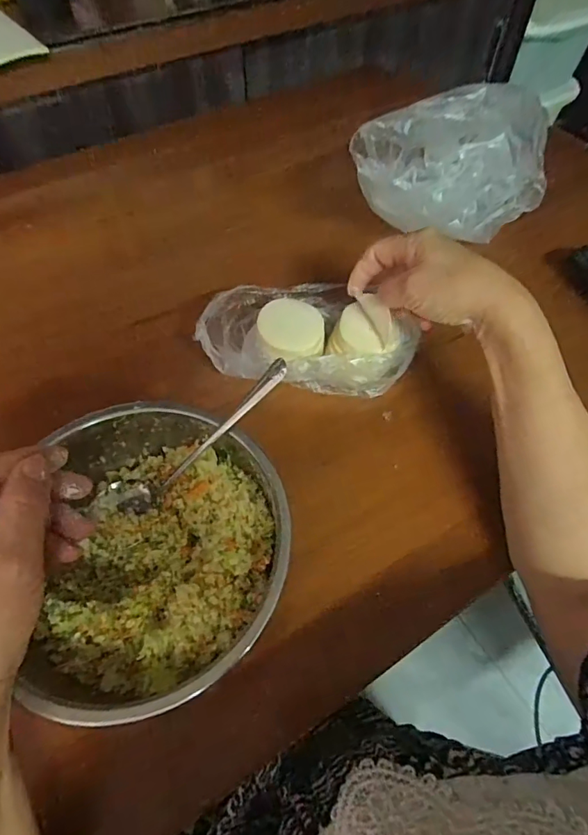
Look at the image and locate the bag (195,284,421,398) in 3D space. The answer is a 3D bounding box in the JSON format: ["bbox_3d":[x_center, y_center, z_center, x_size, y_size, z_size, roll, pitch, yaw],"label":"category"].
[{"bbox_3d":[0.017,-0.087,0.443,0.199,0.045,0.122,7,58,4],"label":"bag"}]

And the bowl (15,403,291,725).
[{"bbox_3d":[-0.090,0.081,0.315,0.167,0.066,0.198,-3,58,-2],"label":"bowl"}]

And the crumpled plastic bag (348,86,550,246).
[{"bbox_3d":[0.161,-0.262,0.505,0.228,0.118,0.101,-18,59,-12],"label":"crumpled plastic bag"}]

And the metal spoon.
[{"bbox_3d":[-0.071,0.020,0.327,0.172,0.021,0.025,-38,63,12],"label":"metal spoon"}]

